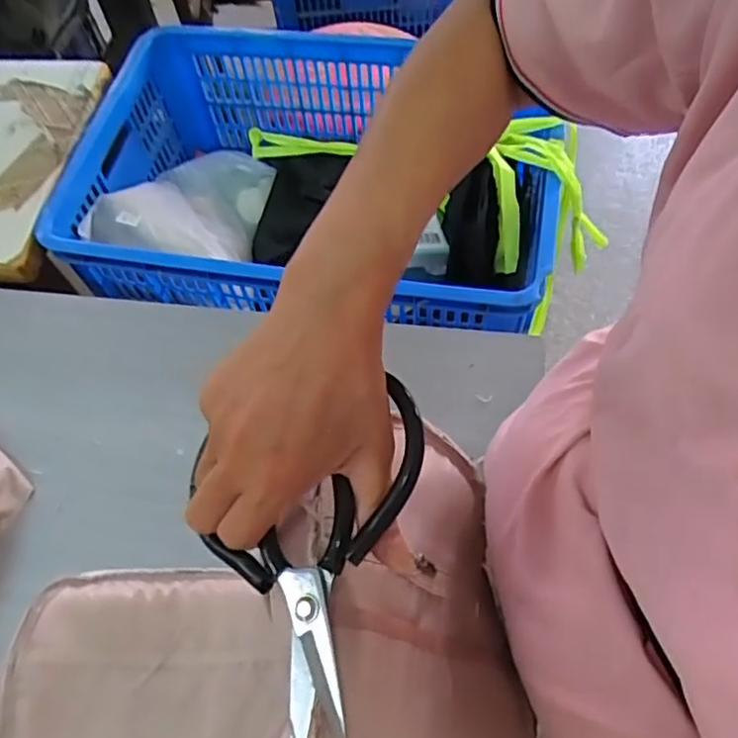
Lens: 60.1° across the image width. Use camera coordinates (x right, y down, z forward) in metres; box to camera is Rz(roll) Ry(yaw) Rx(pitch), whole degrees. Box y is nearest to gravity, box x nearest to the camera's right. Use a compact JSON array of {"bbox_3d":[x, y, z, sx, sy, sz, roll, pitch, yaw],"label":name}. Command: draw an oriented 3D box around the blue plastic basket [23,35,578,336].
[{"bbox_3d":[-0.062,-0.236,0.850,0.592,0.188,0.395,8,62,8],"label":"blue plastic basket"}]

